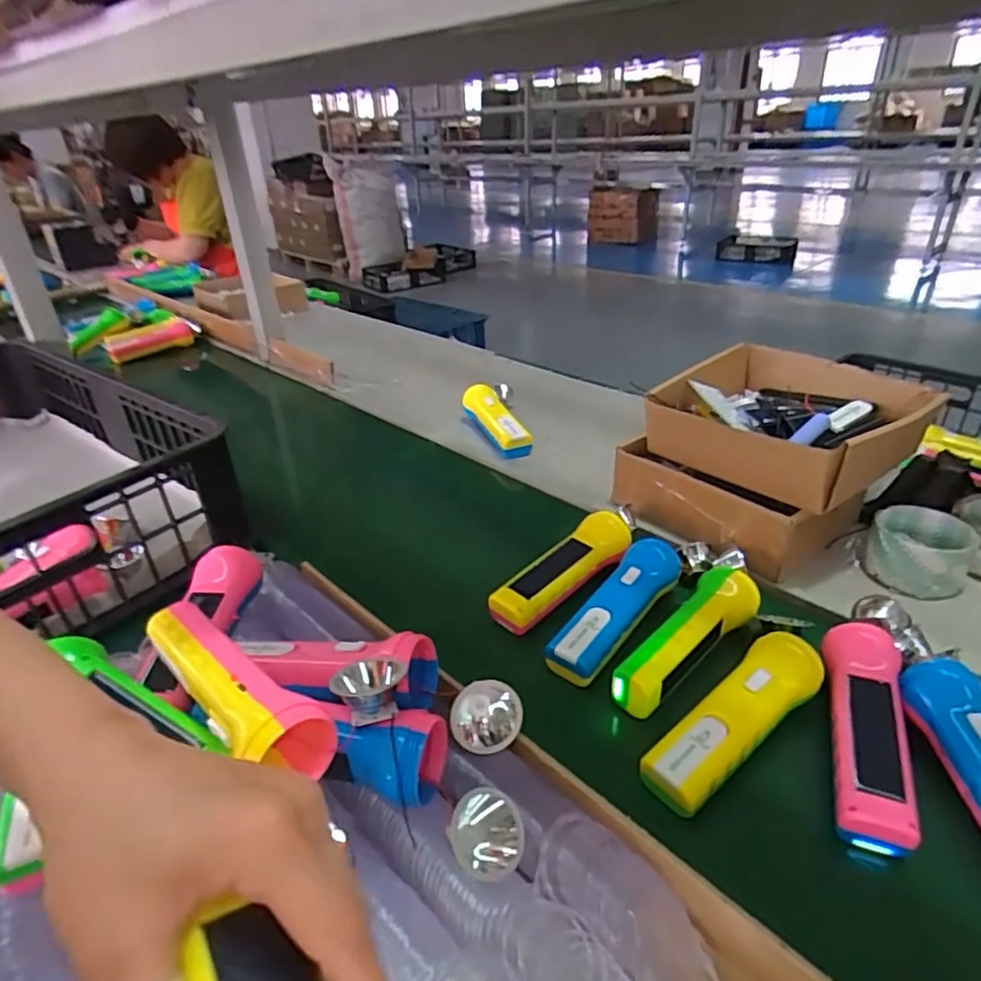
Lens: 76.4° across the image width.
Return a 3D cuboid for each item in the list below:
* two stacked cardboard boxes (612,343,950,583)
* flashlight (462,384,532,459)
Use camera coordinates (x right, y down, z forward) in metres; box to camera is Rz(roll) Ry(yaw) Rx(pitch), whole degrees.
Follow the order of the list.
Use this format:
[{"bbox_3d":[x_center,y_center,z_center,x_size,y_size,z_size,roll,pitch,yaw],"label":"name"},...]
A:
[{"bbox_3d":[0.295,-0.040,0.660,0.226,0.141,0.224,-20,34,-31],"label":"two stacked cardboard boxes"},{"bbox_3d":[0.006,-0.098,0.869,0.043,0.047,0.162,-13,31,-21],"label":"flashlight"}]

